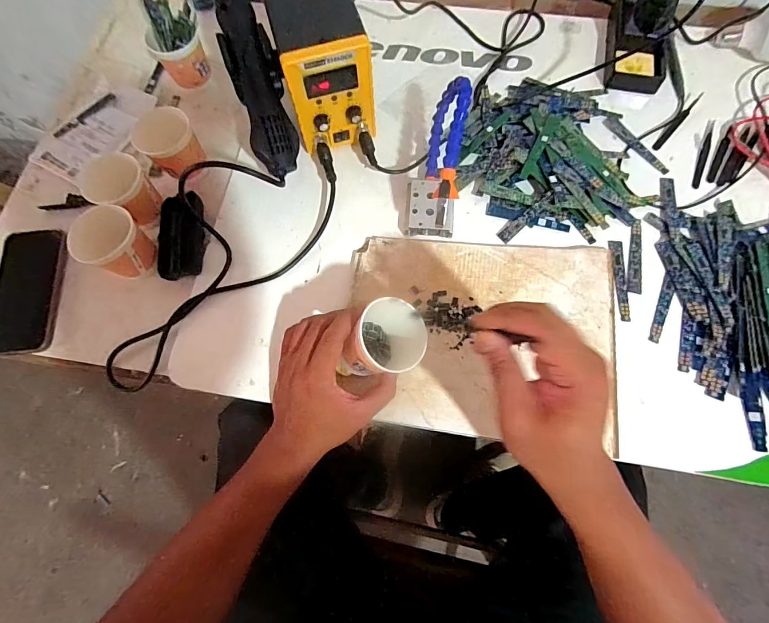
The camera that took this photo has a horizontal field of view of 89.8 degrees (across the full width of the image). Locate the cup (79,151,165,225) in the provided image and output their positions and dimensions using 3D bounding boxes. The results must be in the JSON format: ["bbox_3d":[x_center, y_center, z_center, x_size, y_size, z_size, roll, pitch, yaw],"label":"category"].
[{"bbox_3d":[-0.311,-0.143,0.469,0.067,0.067,0.066,-1,72,2],"label":"cup"}]

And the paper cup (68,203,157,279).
[{"bbox_3d":[-0.310,-0.077,0.448,0.064,0.066,0.067,-1,72,2],"label":"paper cup"}]

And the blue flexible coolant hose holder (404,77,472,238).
[{"bbox_3d":[0.060,-0.168,0.448,0.057,0.099,0.182,6,72,4],"label":"blue flexible coolant hose holder"}]

